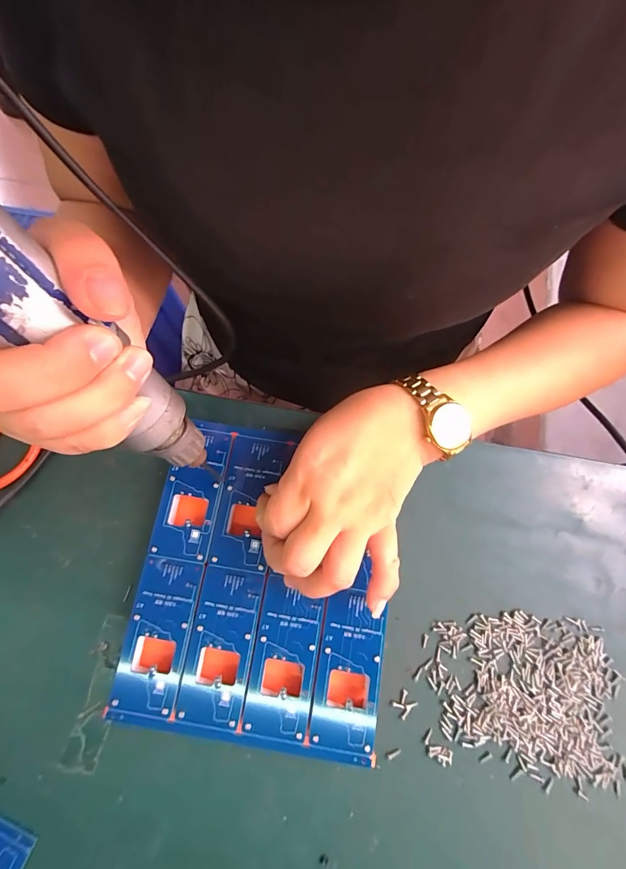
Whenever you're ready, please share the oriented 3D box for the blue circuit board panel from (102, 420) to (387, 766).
[{"bbox_3d":[-0.030,0.091,0.249,0.156,0.004,0.184,9,75,1],"label":"blue circuit board panel"}]

